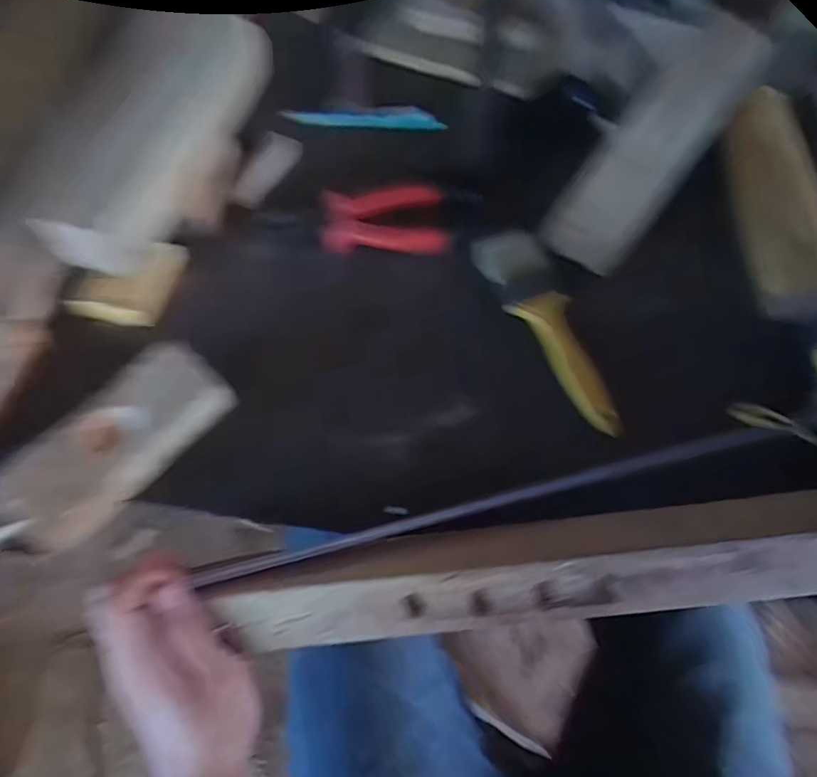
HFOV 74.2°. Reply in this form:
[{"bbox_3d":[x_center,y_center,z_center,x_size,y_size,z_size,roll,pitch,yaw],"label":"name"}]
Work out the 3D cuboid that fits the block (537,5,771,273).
[{"bbox_3d":[0.202,-0.203,0.440,0.072,0.027,0.236,37,87,13],"label":"block"}]

